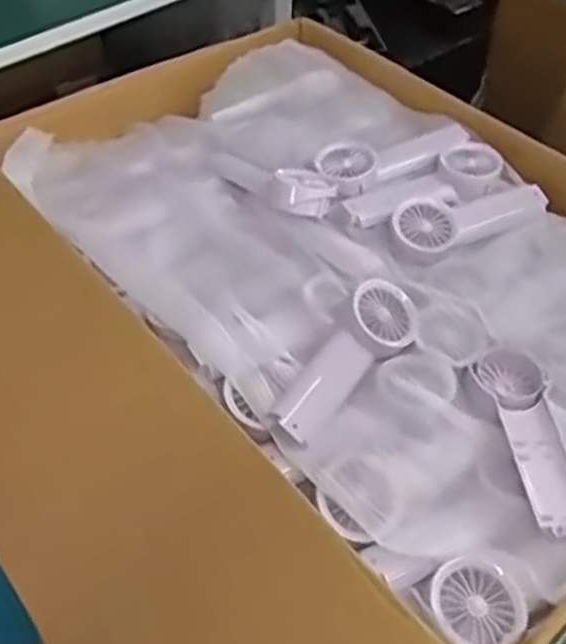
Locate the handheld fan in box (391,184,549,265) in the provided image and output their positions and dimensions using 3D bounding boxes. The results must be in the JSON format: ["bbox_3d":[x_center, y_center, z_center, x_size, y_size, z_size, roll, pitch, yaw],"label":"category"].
[{"bbox_3d":[0.185,-0.101,0.740,0.168,0.030,0.067,-17,50,-17],"label":"handheld fan in box"}]

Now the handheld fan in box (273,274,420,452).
[{"bbox_3d":[0.050,0.026,0.612,0.061,0.043,0.172,26,52,21],"label":"handheld fan in box"}]

